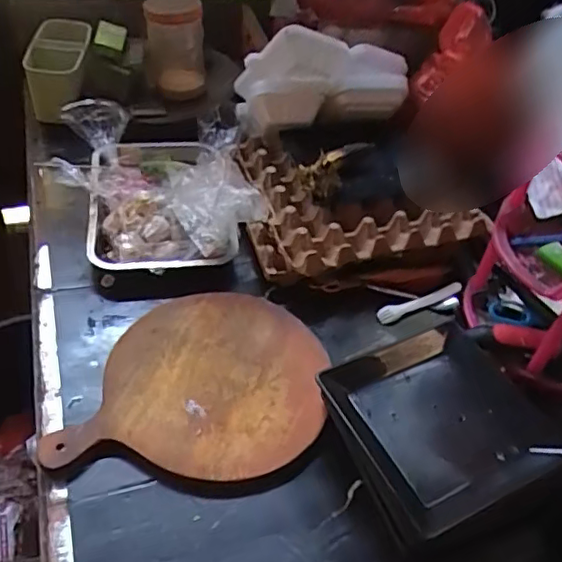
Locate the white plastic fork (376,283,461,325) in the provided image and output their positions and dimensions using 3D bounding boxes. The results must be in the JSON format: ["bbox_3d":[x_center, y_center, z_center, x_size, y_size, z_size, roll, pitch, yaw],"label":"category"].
[{"bbox_3d":[0.189,0.028,0.807,0.134,0.018,0.024,-18,49,-22],"label":"white plastic fork"}]

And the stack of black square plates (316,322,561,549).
[{"bbox_3d":[0.165,0.160,0.629,0.206,0.072,0.191,-19,50,-23],"label":"stack of black square plates"}]

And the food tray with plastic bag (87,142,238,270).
[{"bbox_3d":[-0.175,-0.155,0.836,0.199,0.113,0.280,-3,45,-9],"label":"food tray with plastic bag"}]

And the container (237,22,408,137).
[{"bbox_3d":[0.071,-0.319,0.937,0.272,0.144,0.070,-4,45,-9],"label":"container"}]

